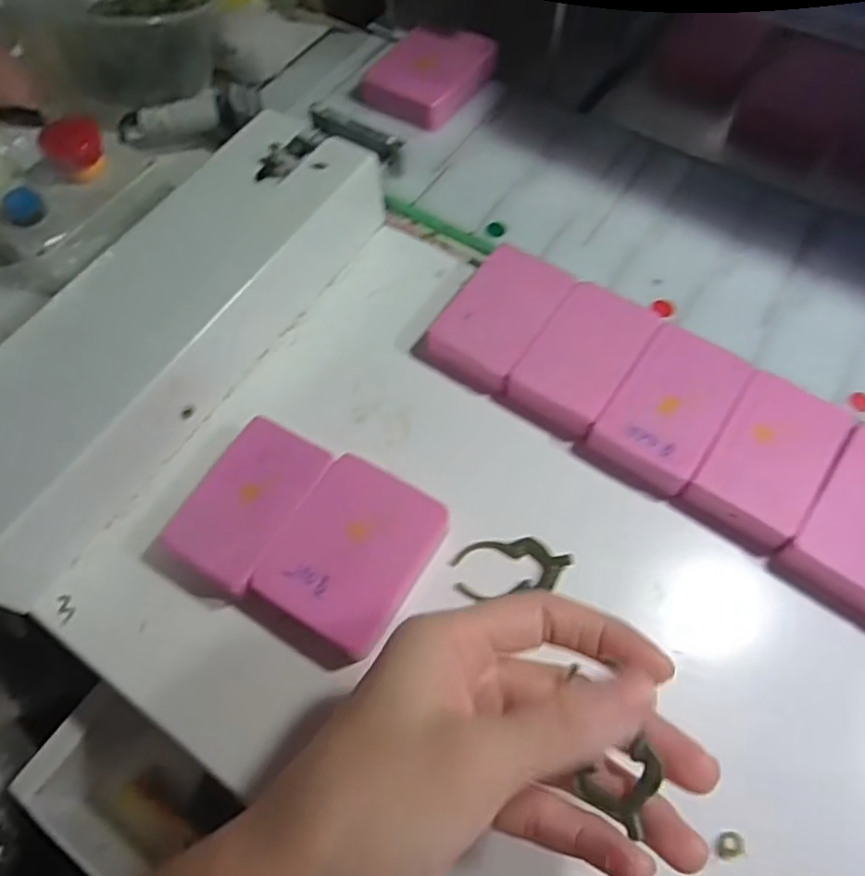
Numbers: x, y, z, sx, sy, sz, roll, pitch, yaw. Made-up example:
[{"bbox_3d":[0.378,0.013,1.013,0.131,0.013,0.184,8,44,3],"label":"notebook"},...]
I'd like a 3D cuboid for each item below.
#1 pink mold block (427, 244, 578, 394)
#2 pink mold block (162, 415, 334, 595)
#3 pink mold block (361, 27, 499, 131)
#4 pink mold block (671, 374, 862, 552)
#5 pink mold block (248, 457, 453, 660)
[{"bbox_3d":[0.032,-0.057,0.318,0.044,0.014,0.074,30,69,16],"label":"pink mold block"},{"bbox_3d":[-0.076,0.028,0.280,0.041,0.020,0.067,26,68,15],"label":"pink mold block"},{"bbox_3d":[-0.001,-0.216,0.394,0.055,0.017,0.076,28,69,15],"label":"pink mold block"},{"bbox_3d":[0.141,0.010,0.278,0.044,0.013,0.071,33,70,17],"label":"pink mold block"},{"bbox_3d":[-0.031,0.047,0.269,0.057,0.019,0.069,27,68,15],"label":"pink mold block"}]

